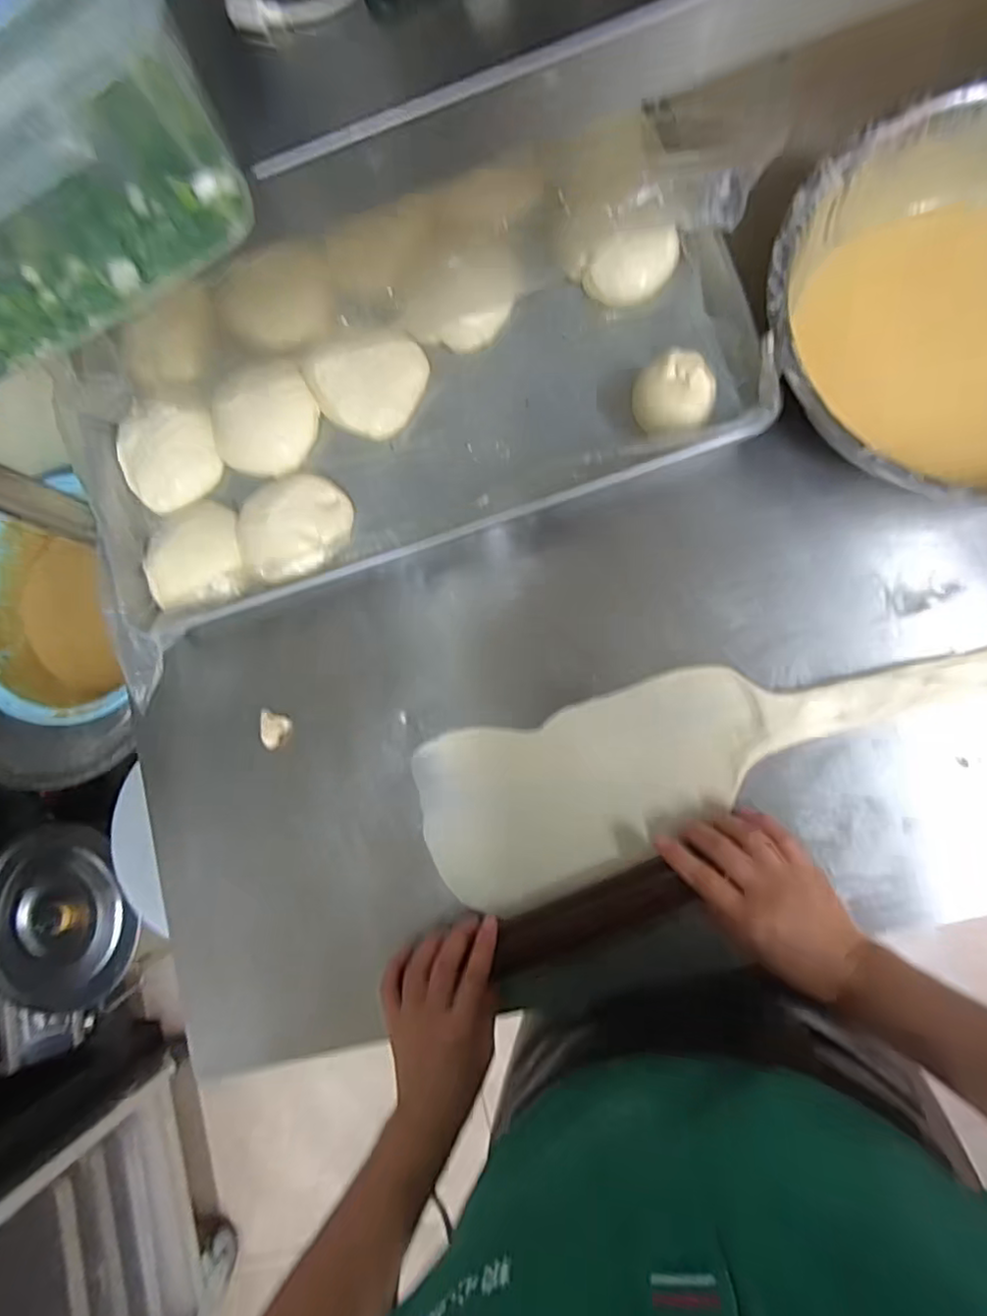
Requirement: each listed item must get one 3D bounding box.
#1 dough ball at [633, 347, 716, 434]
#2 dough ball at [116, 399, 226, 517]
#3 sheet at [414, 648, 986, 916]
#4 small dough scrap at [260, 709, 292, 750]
[{"bbox_3d":[0.151,-0.221,0.517,0.061,0.046,0.057,-1,85,7],"label":"dough ball"},{"bbox_3d":[-0.312,-0.197,0.591,0.091,0.039,0.086,-1,85,7],"label":"dough ball"},{"bbox_3d":[0.213,0.069,0.504,0.556,0.013,0.144,-18,83,6],"label":"sheet"},{"bbox_3d":[-0.199,0.065,0.561,0.024,0.010,0.036,-3,85,7],"label":"small dough scrap"}]

